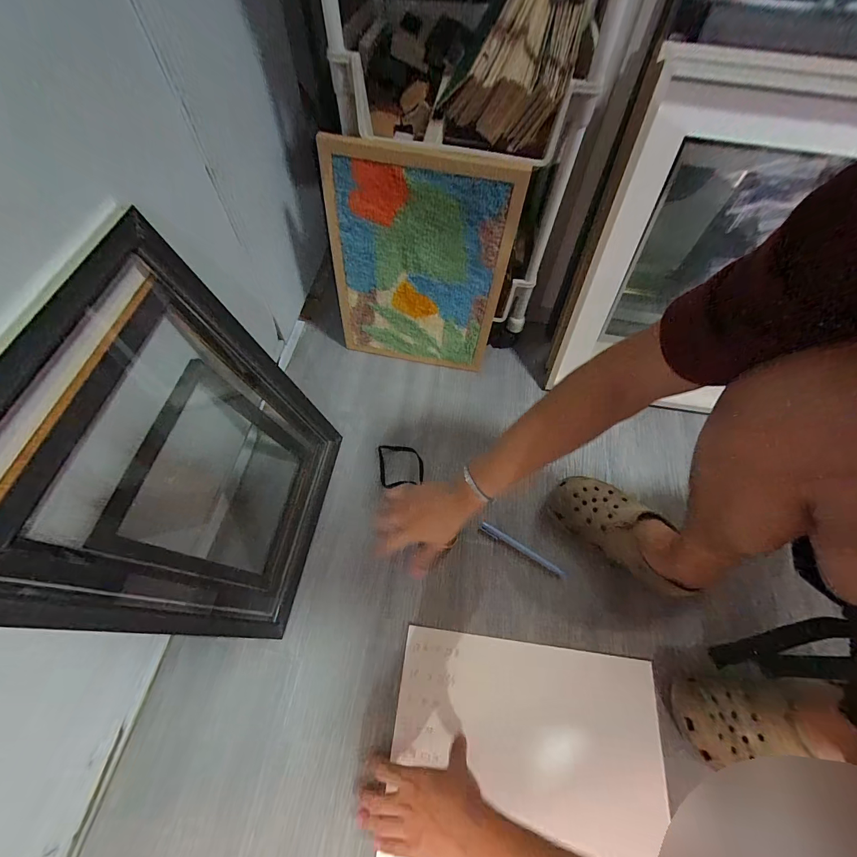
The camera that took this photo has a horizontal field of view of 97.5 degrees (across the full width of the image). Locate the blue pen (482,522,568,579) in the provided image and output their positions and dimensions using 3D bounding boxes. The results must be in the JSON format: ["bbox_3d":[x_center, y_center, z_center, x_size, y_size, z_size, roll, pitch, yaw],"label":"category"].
[{"bbox_3d":[0.152,0.194,0.602,0.147,0.007,0.013,29,64,12],"label":"blue pen"}]

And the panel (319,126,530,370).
[{"bbox_3d":[-0.020,-0.247,0.618,0.274,0.362,0.016,10,56,1],"label":"panel"}]

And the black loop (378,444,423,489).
[{"bbox_3d":[-0.047,0.063,0.654,0.075,0.012,0.083,-4,59,-9],"label":"black loop"}]

